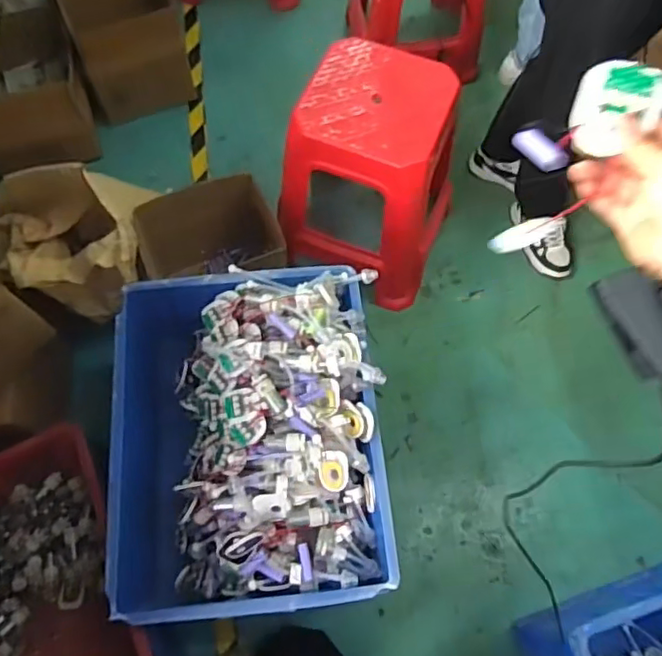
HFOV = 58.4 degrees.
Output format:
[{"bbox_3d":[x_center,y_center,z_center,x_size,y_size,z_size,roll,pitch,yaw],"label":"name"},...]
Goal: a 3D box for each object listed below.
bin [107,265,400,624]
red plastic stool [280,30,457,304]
[{"bbox_3d":[-0.132,0.182,1.004,0.410,0.296,0.528,-4,67,-2],"label":"bin"},{"bbox_3d":[0.098,-0.338,1.362,0.339,0.424,0.365,21,68,8],"label":"red plastic stool"}]

